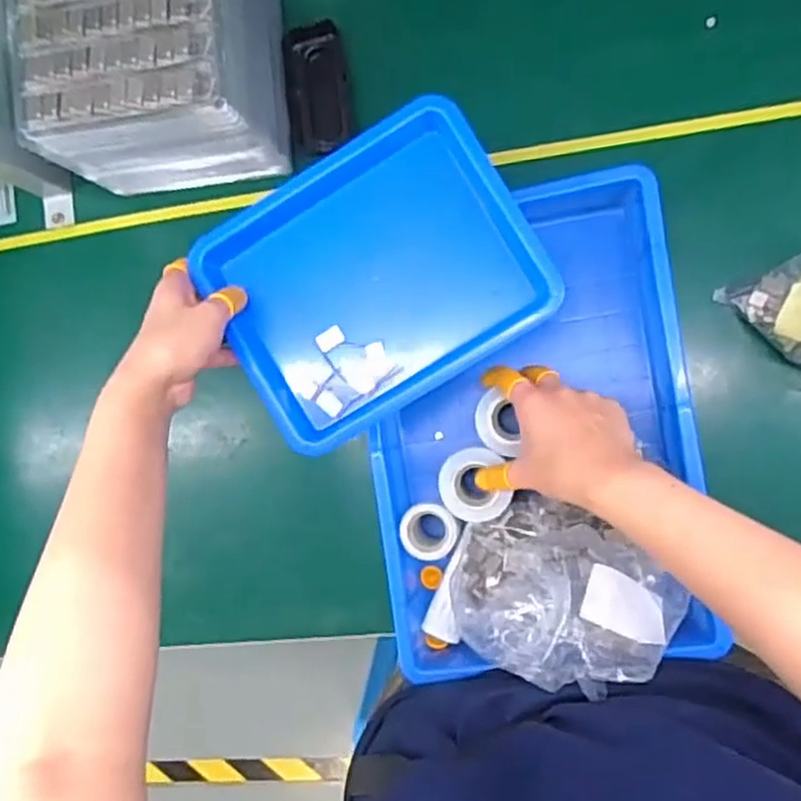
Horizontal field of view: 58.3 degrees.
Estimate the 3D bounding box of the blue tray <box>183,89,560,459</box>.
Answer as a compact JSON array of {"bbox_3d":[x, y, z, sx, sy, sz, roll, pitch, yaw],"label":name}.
[{"bbox_3d":[-0.019,-0.088,0.505,0.215,0.035,0.172,-31,82,4],"label":"blue tray"}]

